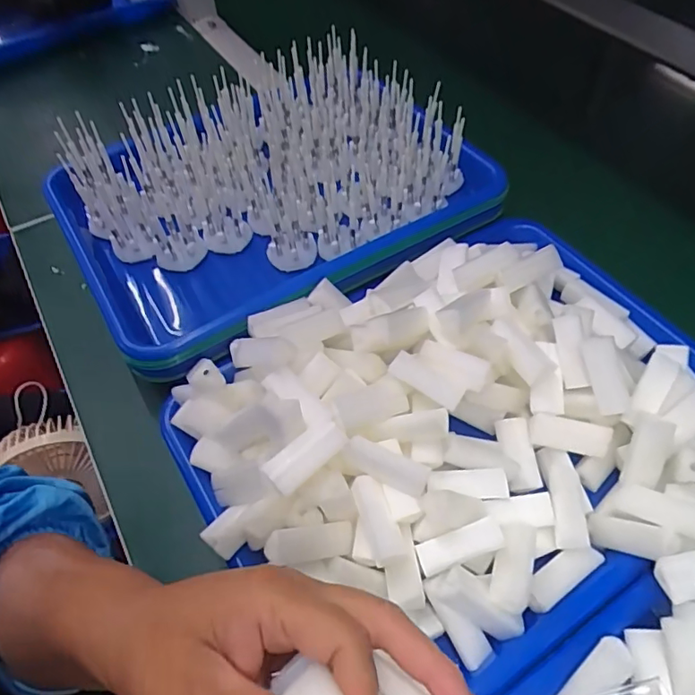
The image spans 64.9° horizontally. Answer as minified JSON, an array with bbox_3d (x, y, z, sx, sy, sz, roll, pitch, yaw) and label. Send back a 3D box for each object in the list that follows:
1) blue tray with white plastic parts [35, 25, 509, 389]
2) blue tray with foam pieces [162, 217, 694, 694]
[{"bbox_3d":[-0.065,-0.136,0.452,0.330,0.077,0.250,-33,60,-19],"label":"blue tray with white plastic parts"},{"bbox_3d":[0.074,0.039,0.329,0.321,0.065,0.270,-24,57,-14],"label":"blue tray with foam pieces"}]

